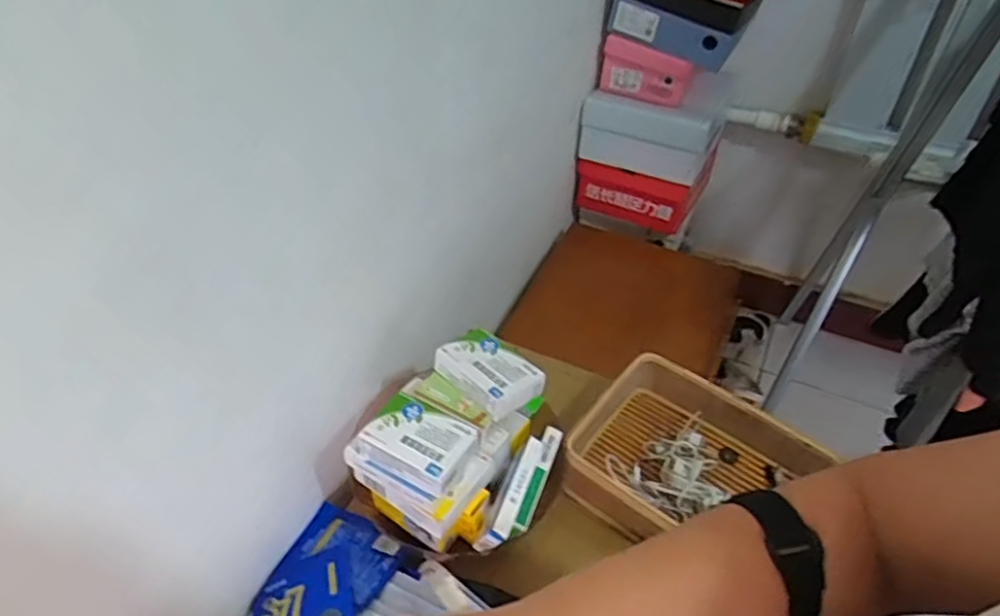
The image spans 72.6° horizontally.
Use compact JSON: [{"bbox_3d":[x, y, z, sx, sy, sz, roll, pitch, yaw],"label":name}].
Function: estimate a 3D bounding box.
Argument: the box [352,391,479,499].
[{"bbox_3d":[-0.087,0.140,0.707,0.118,0.038,0.082,19,50,18],"label":"box"}]

